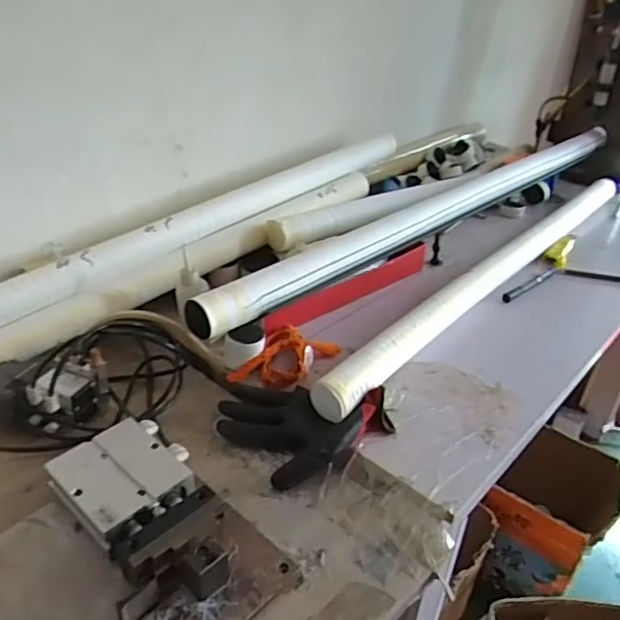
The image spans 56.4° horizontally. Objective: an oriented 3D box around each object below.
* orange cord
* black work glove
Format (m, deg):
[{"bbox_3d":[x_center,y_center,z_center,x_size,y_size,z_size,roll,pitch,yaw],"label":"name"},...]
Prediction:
[{"bbox_3d":[-0.029,0.061,0.748,0.086,0.026,0.127,20,36,25],"label":"orange cord"},{"bbox_3d":[-0.013,0.135,0.646,0.192,0.048,0.120,9,32,8],"label":"black work glove"}]

